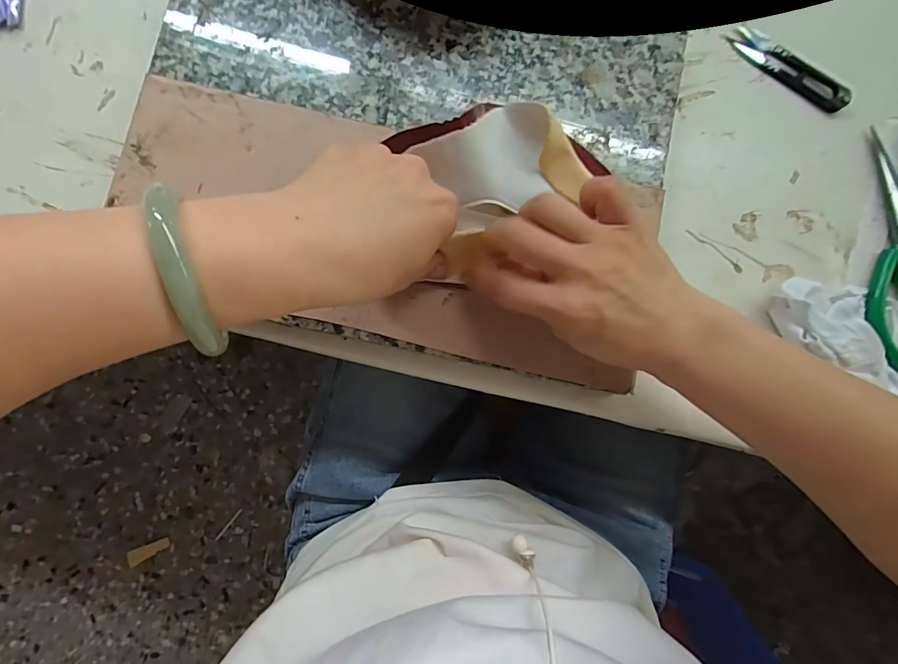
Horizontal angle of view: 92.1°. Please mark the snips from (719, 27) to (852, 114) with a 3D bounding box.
[{"bbox_3d":[0.265,-0.207,0.338,0.100,0.011,0.020,41,86,3],"label":"snips"}]

